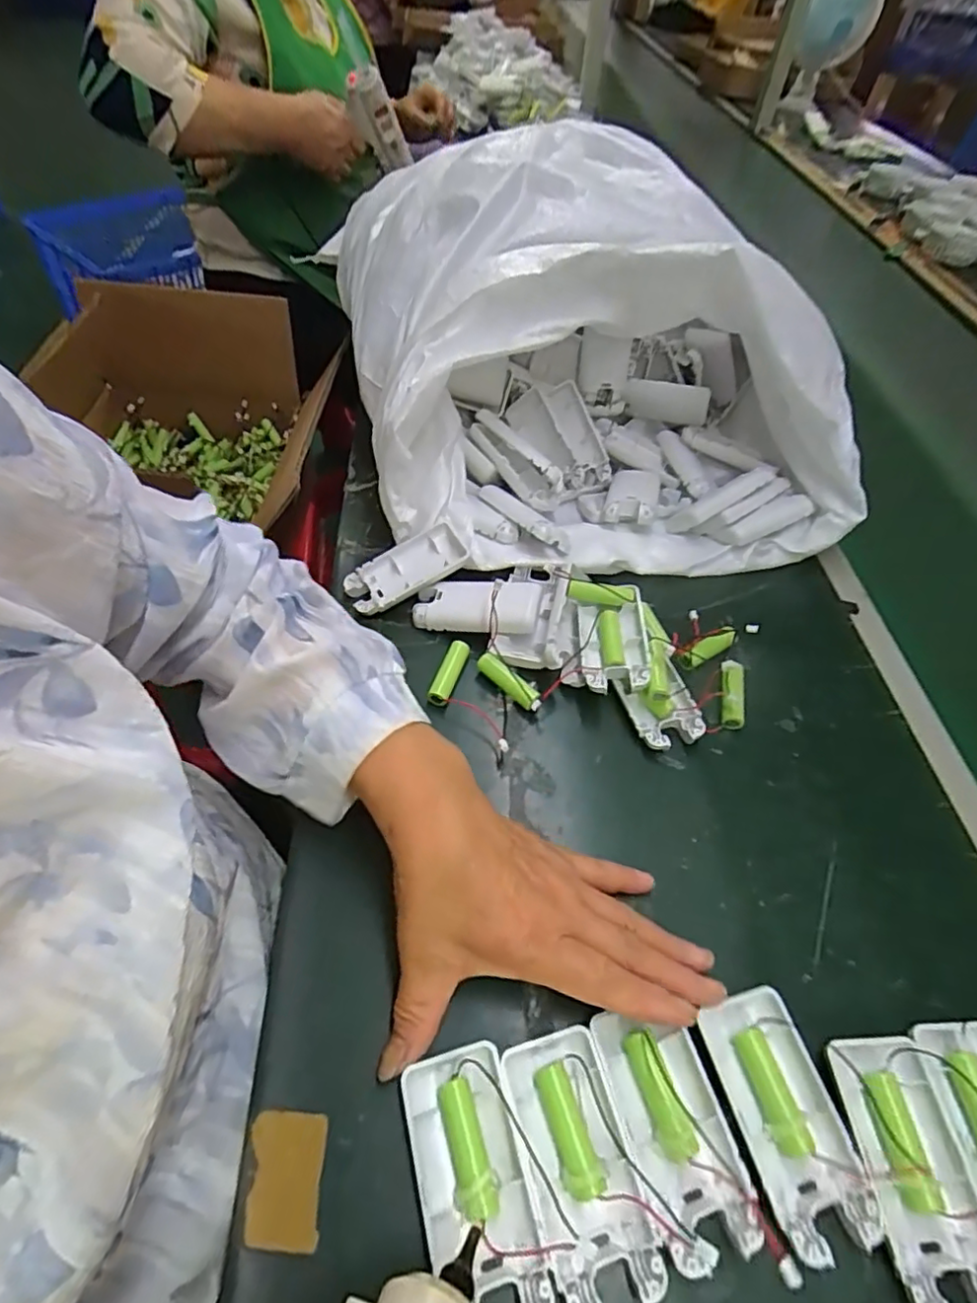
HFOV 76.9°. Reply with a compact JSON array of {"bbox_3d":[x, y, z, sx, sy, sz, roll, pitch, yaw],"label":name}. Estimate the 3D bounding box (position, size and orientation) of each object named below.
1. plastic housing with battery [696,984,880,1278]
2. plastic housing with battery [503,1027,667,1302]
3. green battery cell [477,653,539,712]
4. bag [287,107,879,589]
[{"bbox_3d":[0.135,0.212,0.283,0.042,0.015,0.094,-10,55,-12],"label":"plastic housing with battery"},{"bbox_3d":[0.039,0.223,0.271,0.042,0.018,0.093,-11,55,-12],"label":"plastic housing with battery"},{"bbox_3d":[0.013,0.020,0.429,0.012,0.012,0.051,-36,64,-27],"label":"green battery cell"},{"bbox_3d":[0.079,-0.302,0.582,0.407,0.203,0.463,-3,53,-7],"label":"bag"}]

